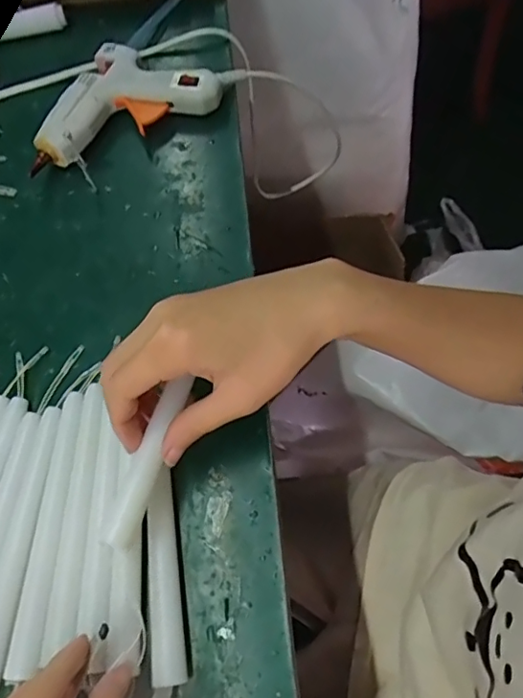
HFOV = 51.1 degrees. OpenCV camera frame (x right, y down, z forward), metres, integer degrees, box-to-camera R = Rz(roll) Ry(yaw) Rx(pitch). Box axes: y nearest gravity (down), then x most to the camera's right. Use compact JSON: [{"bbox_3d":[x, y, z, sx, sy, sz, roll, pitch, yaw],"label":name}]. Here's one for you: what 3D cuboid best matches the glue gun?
[{"bbox_3d":[-0.099,-0.172,0.413,0.106,0.031,0.120,20,68,14],"label":"glue gun"}]

